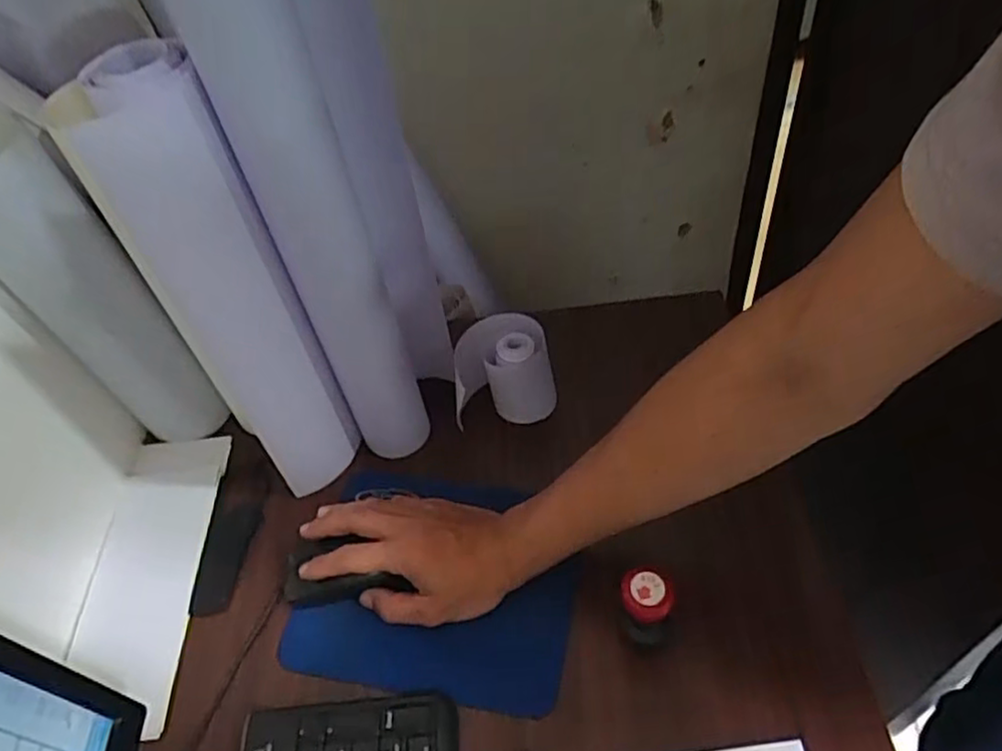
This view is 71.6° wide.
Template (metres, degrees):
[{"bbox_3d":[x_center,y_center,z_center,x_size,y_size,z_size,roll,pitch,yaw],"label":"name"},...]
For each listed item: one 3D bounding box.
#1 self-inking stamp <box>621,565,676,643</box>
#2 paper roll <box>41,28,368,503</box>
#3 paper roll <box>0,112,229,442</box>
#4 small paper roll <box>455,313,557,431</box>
[{"bbox_3d":[0.100,0.165,0.484,0.034,0.082,0.028,9,51,16],"label":"self-inking stamp"},{"bbox_3d":[-0.195,-0.043,0.522,0.085,0.374,0.083,-1,50,1],"label":"paper roll"},{"bbox_3d":[-0.340,-0.050,0.564,0.095,0.309,0.084,-36,58,-25],"label":"paper roll"},{"bbox_3d":[0.003,0.001,0.647,0.094,0.100,0.061,-7,50,-4],"label":"small paper roll"}]

